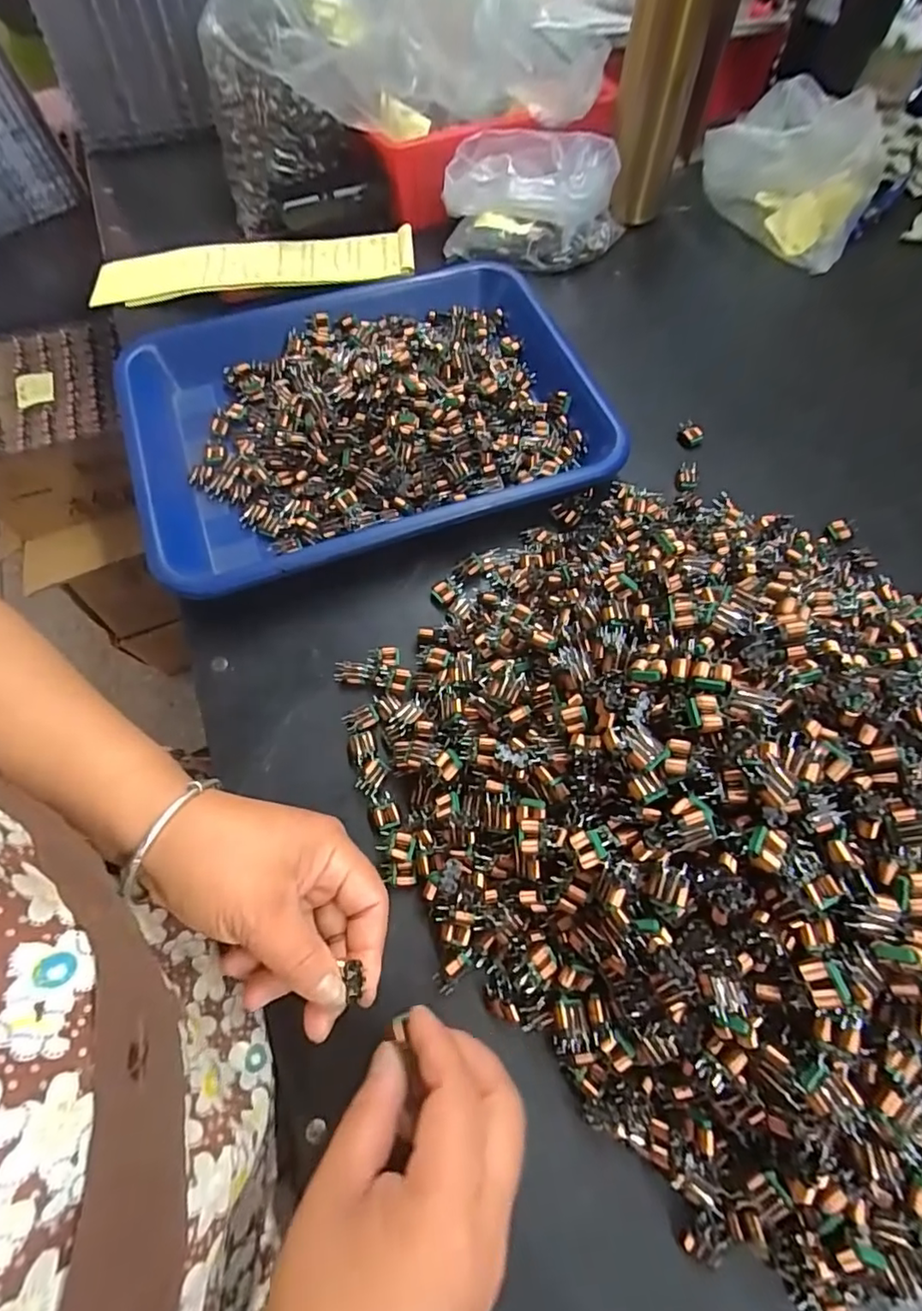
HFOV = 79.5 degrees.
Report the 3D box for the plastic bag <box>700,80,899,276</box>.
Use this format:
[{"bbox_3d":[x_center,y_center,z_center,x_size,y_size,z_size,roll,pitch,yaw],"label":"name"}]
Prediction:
[{"bbox_3d":[0.316,-0.455,0.519,0.143,0.091,0.097,39,71,15],"label":"plastic bag"}]

